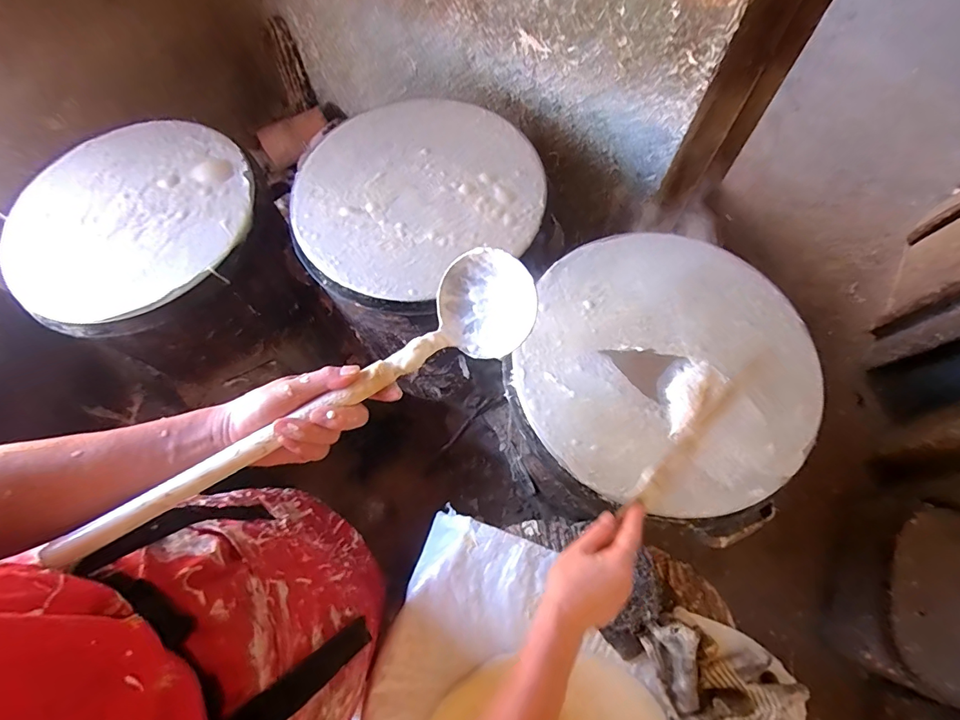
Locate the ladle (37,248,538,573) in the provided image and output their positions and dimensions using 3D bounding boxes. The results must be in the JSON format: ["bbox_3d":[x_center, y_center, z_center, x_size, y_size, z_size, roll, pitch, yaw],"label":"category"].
[{"bbox_3d":[-0.119,0.030,0.380,0.373,0.054,0.088,-32,72,-12],"label":"ladle"}]

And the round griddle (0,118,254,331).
[{"bbox_3d":[-0.569,-0.246,0.739,0.390,0.049,0.443,-37,73,-11],"label":"round griddle"}]

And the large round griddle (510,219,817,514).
[{"bbox_3d":[0.239,-0.003,0.583,0.350,0.026,0.367,-1,70,1],"label":"large round griddle"}]

